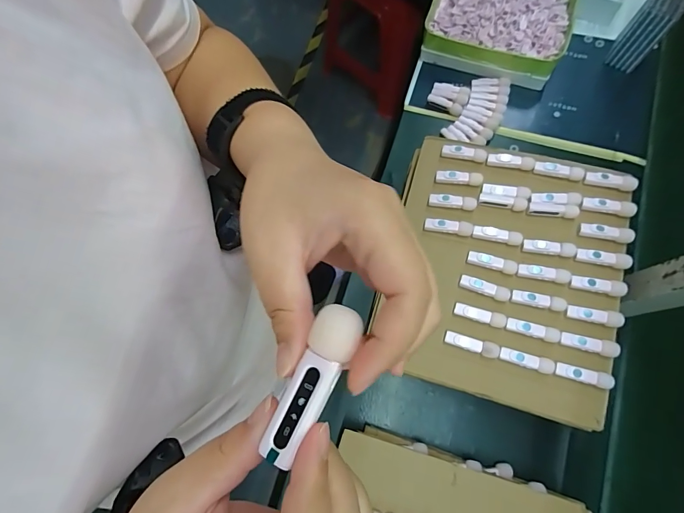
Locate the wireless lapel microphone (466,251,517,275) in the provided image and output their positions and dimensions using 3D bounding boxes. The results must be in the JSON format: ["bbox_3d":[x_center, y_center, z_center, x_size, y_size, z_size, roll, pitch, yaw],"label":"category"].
[{"bbox_3d":[0.199,0.008,0.514,0.062,0.011,0.017,18,76,7],"label":"wireless lapel microphone"}]

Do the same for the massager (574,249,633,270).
[{"bbox_3d":[0.335,0.003,0.498,0.062,0.014,0.018,12,75,5],"label":"massager"}]

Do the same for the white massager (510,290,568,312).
[{"bbox_3d":[0.249,0.056,0.493,0.064,0.011,0.018,13,75,5],"label":"white massager"}]

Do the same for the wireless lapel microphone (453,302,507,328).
[{"bbox_3d":[0.177,0.076,0.499,0.063,0.011,0.017,16,76,6],"label":"wireless lapel microphone"}]

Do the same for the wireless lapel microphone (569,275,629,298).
[{"bbox_3d":[0.323,0.037,0.489,0.061,0.014,0.018,11,75,5],"label":"wireless lapel microphone"}]

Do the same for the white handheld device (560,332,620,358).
[{"bbox_3d":[0.301,0.107,0.470,0.063,0.013,0.018,12,75,5],"label":"white handheld device"}]

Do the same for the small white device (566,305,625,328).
[{"bbox_3d":[0.312,0.073,0.478,0.062,0.016,0.017,14,75,6],"label":"small white device"}]

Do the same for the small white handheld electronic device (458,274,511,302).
[{"bbox_3d":[0.186,0.041,0.505,0.064,0.010,0.016,21,76,7],"label":"small white handheld electronic device"}]

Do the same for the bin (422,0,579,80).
[{"bbox_3d":[0.278,-0.425,0.685,0.239,0.064,0.188,24,77,8],"label":"bin"}]

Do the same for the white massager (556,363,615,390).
[{"bbox_3d":[0.289,0.142,0.462,0.061,0.010,0.018,12,75,5],"label":"white massager"}]

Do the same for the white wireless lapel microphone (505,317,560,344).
[{"bbox_3d":[0.238,0.092,0.484,0.063,0.007,0.017,16,76,6],"label":"white wireless lapel microphone"}]

